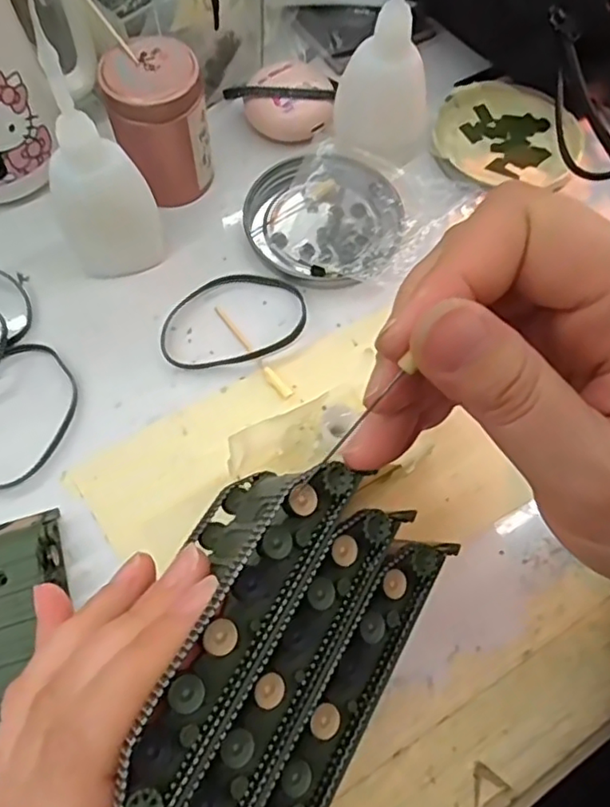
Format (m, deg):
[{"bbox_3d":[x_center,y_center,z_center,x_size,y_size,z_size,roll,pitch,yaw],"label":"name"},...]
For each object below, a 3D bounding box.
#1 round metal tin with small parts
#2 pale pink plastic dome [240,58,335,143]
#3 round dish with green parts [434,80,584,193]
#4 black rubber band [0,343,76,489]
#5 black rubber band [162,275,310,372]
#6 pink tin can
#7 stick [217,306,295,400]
[{"bbox_3d":[0.010,-0.094,0.314,0.077,0.013,0.075,1,67,-2],"label":"round metal tin with small parts"},{"bbox_3d":[-0.005,-0.166,0.337,0.045,0.018,0.052,37,71,12],"label":"pale pink plastic dome"},{"bbox_3d":[0.110,-0.150,0.345,0.075,0.013,0.068,-3,68,-4],"label":"round dish with green parts"},{"bbox_3d":[-0.128,0.004,0.273,0.047,0.004,0.065,20,68,6],"label":"black rubber band"},{"bbox_3d":[-0.034,-0.042,0.296,0.069,0.005,0.049,-8,68,-6],"label":"black rubber band"},{"bbox_3d":[-0.069,-0.134,0.302,0.044,0.063,0.040,-16,69,-9],"label":"pink tin can"},{"bbox_3d":[-0.025,-0.024,0.289,0.006,0.005,0.060,-35,73,-15],"label":"stick"}]

